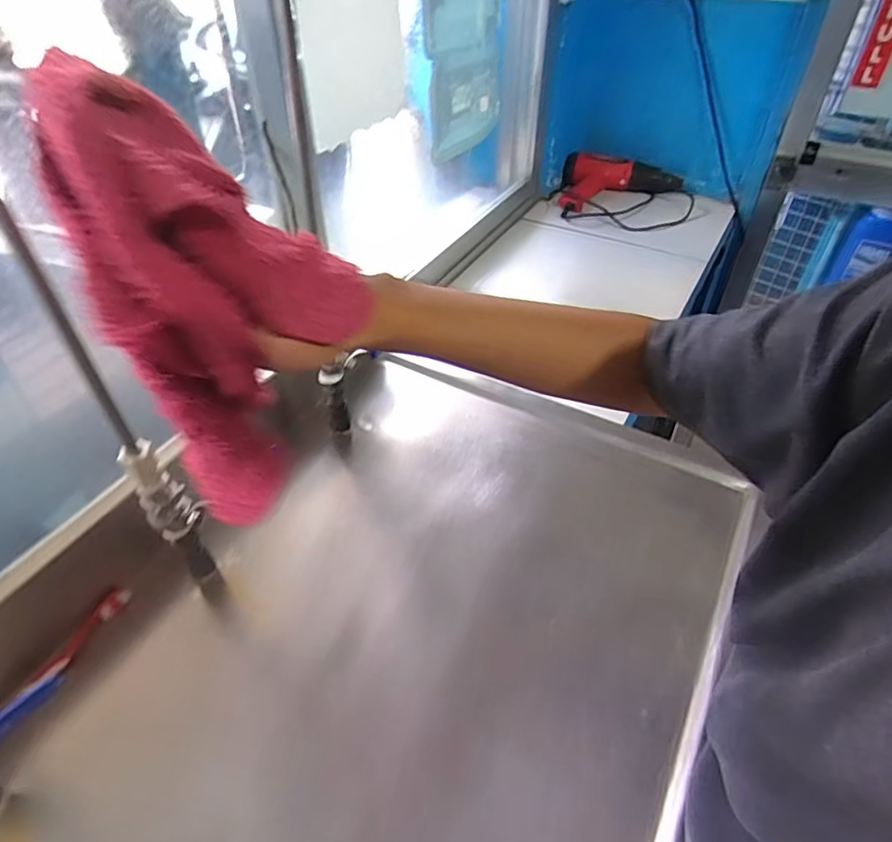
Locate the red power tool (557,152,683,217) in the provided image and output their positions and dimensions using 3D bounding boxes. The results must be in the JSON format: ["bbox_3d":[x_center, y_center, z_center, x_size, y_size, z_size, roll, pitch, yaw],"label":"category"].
[{"bbox_3d":[0.405,-0.540,1.324,0.277,0.076,0.181,9,45,9],"label":"red power tool"}]

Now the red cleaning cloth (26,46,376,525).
[{"bbox_3d":[-0.107,-0.067,0.260,0.092,0.151,0.137,11,45,11],"label":"red cleaning cloth"}]

